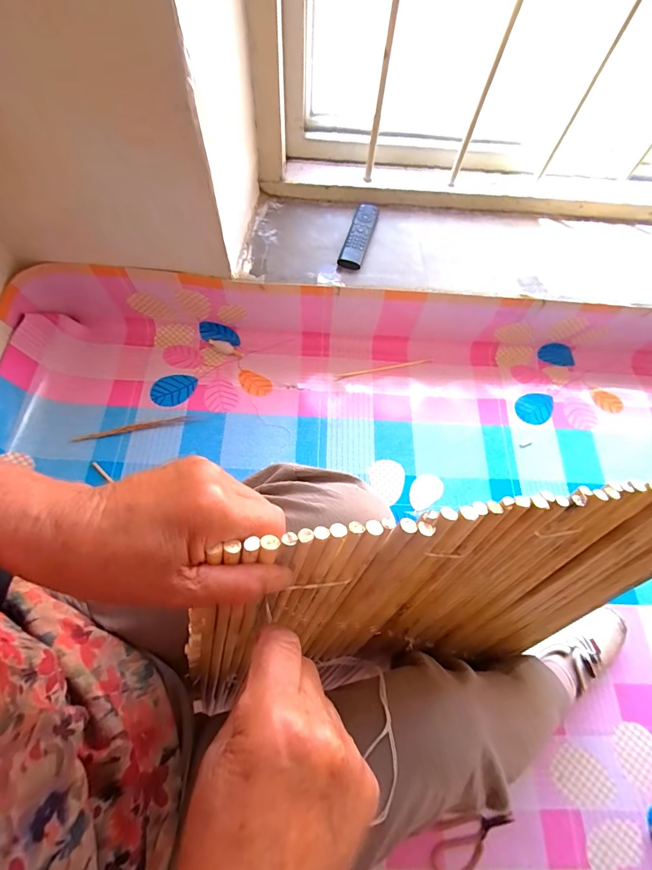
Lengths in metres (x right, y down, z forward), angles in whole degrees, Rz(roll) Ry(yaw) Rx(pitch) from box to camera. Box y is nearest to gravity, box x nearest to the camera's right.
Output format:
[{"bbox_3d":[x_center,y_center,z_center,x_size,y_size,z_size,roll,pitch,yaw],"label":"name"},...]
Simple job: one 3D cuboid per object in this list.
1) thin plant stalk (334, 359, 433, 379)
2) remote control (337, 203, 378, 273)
[{"bbox_3d":[0.122,-0.139,0.797,0.209,0.005,0.011,-11,67,-6],"label":"thin plant stalk"},{"bbox_3d":[0.064,-0.387,0.735,0.047,0.023,0.167,15,67,3],"label":"remote control"}]

